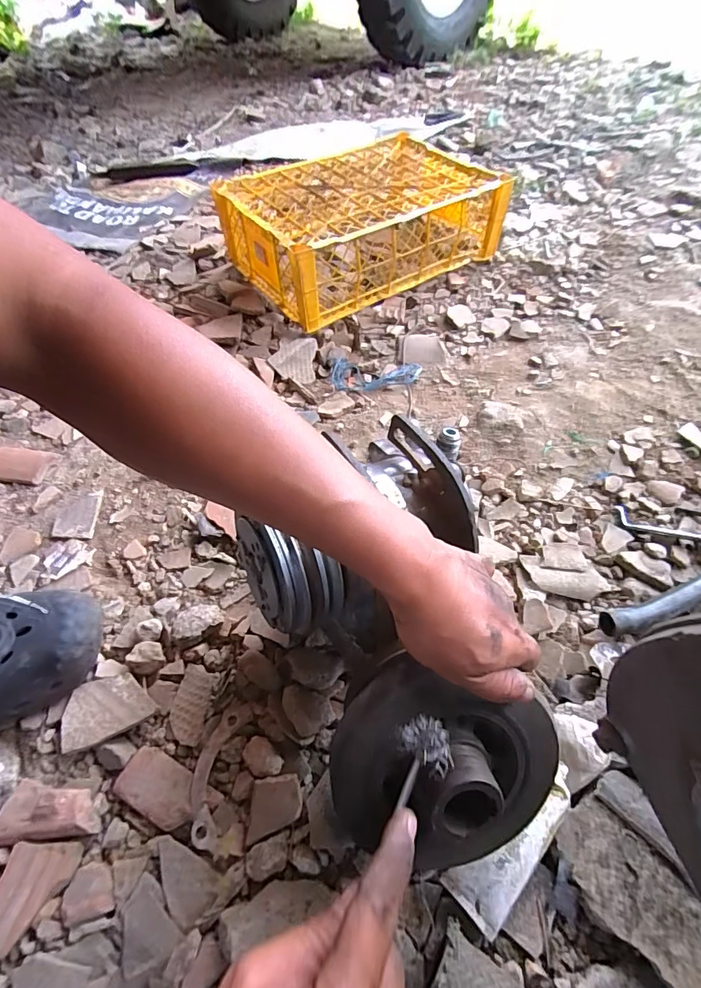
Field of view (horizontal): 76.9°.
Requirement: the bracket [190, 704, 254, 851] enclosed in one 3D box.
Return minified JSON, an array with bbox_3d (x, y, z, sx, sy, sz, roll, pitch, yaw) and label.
[{"bbox_3d":[-0.119,0.242,0.388,0.036,0.007,0.107,7,56,7],"label":"bracket"}]

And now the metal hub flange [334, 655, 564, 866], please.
[{"bbox_3d":[0.063,0.185,0.293,0.141,0.048,0.161,-44,101,2],"label":"metal hub flange"}]

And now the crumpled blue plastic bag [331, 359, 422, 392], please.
[{"bbox_3d":[0.038,-0.185,0.698,0.139,0.014,0.057,6,56,7],"label":"crumpled blue plastic bag"}]

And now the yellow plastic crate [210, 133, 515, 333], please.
[{"bbox_3d":[0.021,-0.502,0.836,0.447,0.148,0.310,-26,58,-19],"label":"yellow plastic crate"}]

